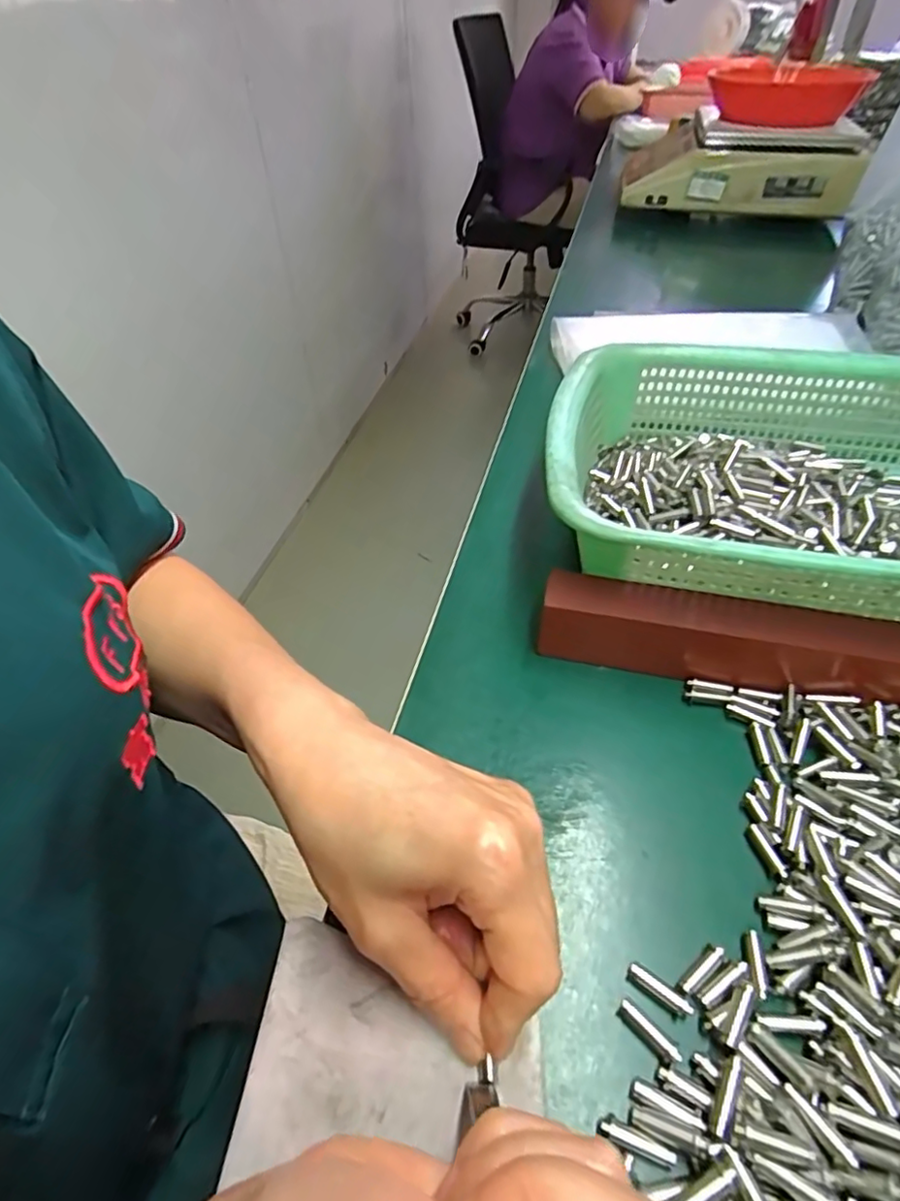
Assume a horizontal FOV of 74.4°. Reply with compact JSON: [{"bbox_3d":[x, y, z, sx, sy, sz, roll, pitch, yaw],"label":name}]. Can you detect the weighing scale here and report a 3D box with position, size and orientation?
[{"bbox_3d":[0.451,-0.681,0.934,0.337,0.101,0.238,15,46,17],"label":"weighing scale"}]

